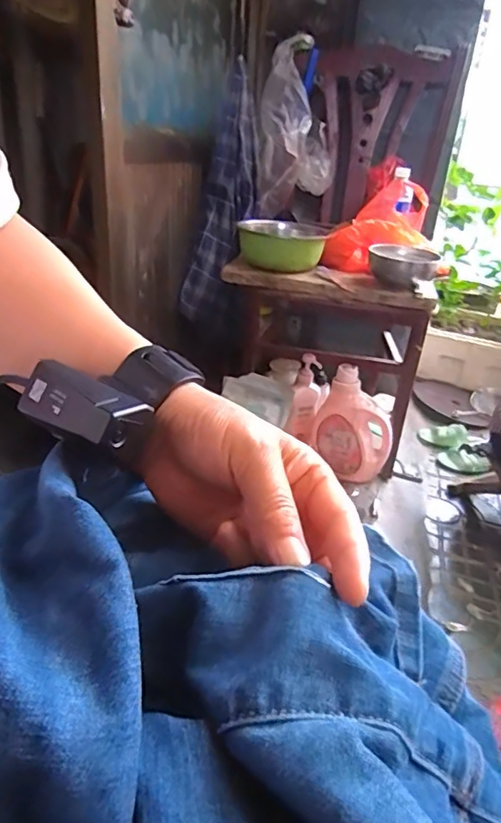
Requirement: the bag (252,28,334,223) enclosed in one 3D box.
[{"bbox_3d":[0.113,-0.682,1.266,0.182,0.383,0.177,7,27,6],"label":"bag"}]

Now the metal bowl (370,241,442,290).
[{"bbox_3d":[0.316,-0.303,1.086,0.138,0.068,0.147,12,28,15],"label":"metal bowl"}]

